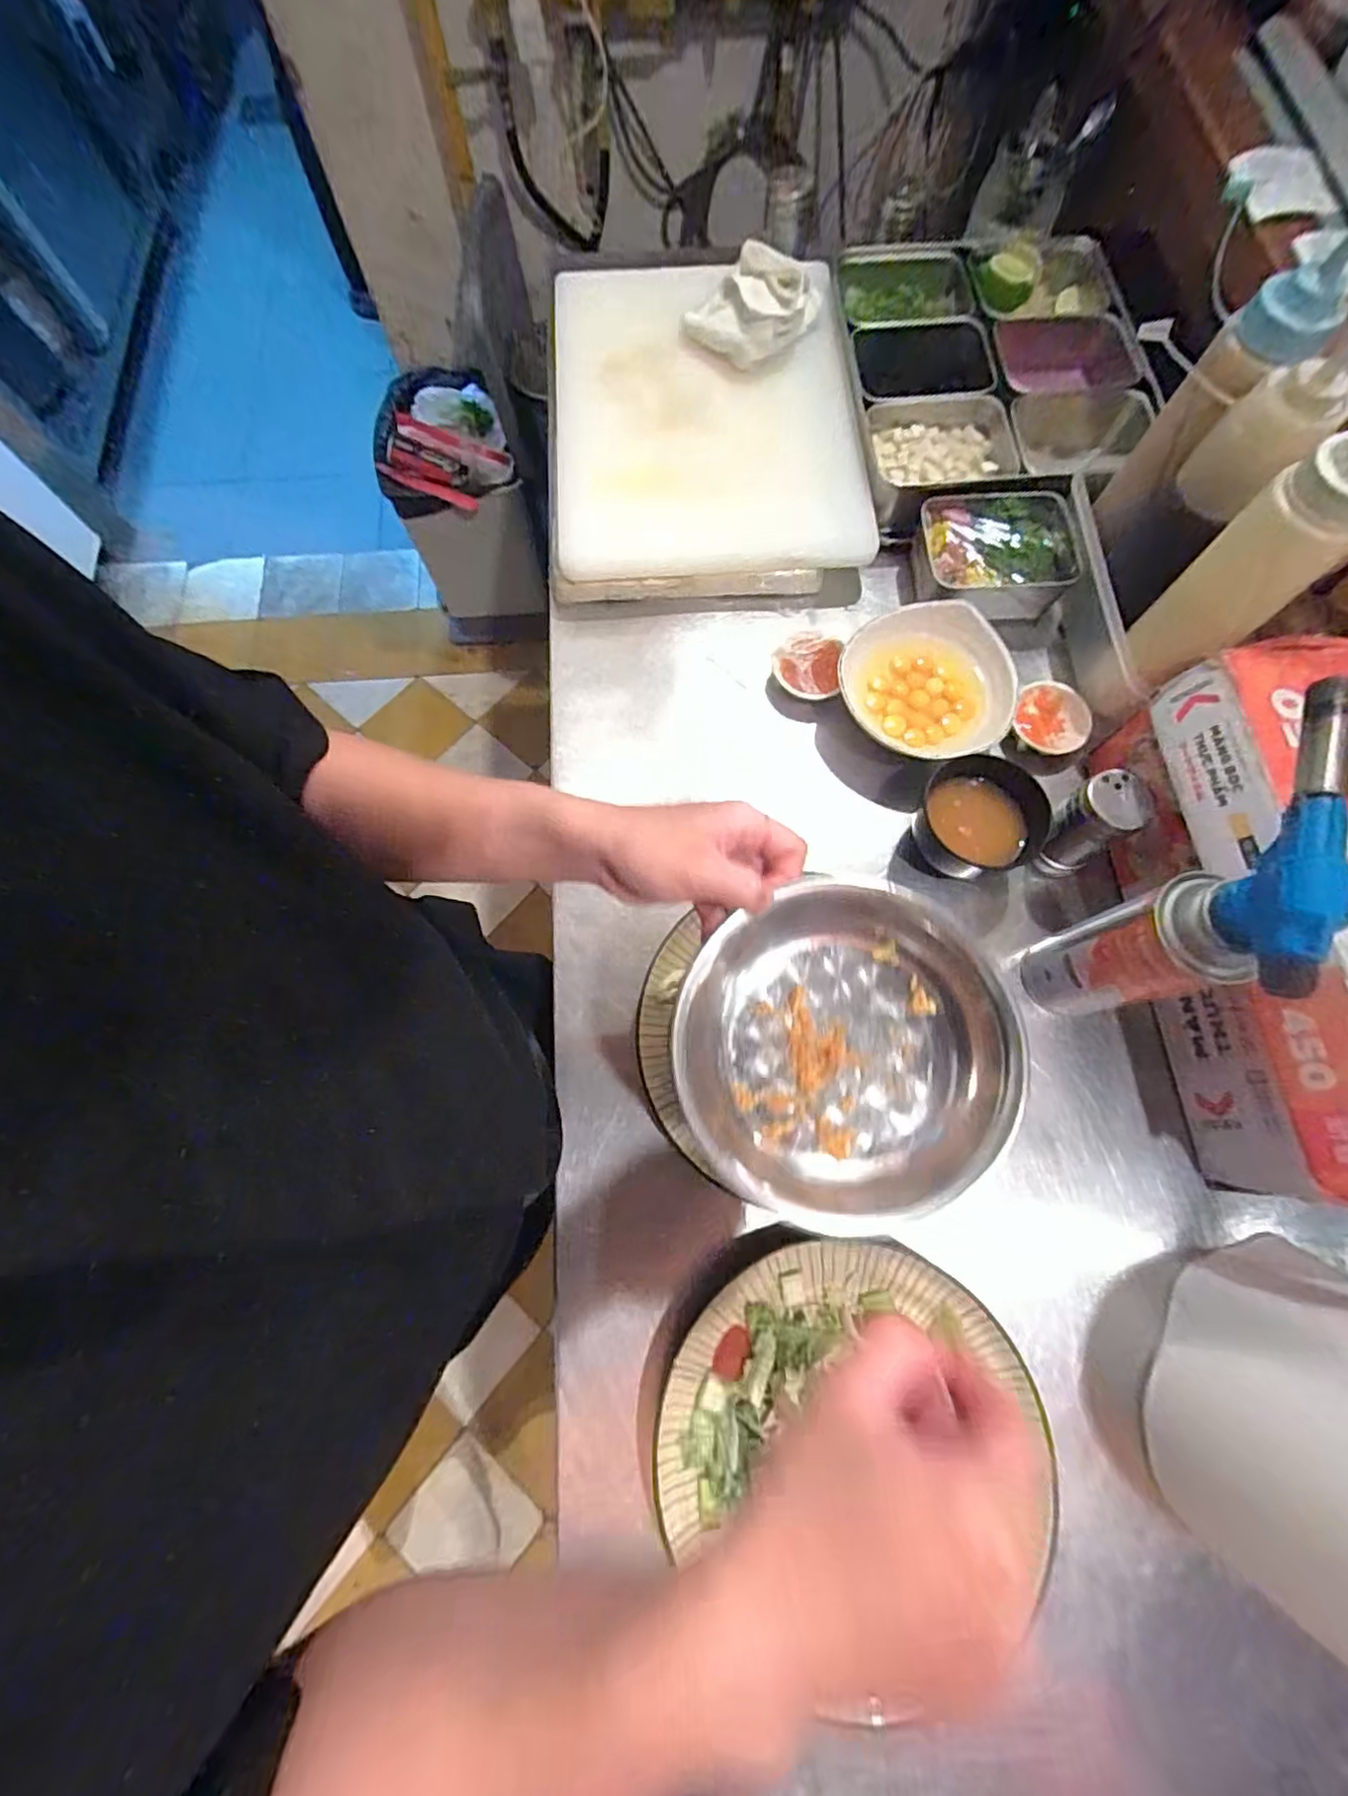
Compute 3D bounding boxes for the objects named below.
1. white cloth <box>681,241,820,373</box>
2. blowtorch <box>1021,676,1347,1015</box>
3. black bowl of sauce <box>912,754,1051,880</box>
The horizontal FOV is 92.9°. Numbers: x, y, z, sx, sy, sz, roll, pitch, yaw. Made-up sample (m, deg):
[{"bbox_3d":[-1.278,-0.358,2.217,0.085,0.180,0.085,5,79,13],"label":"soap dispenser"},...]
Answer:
[{"bbox_3d":[0.078,-0.588,0.636,0.131,0.048,0.093,7,73,3],"label":"white cloth"},{"bbox_3d":[0.329,-0.004,0.423,0.062,0.225,0.158,31,75,10],"label":"blowtorch"},{"bbox_3d":[0.251,-0.063,0.527,0.089,0.052,0.090,0,72,1],"label":"black bowl of sauce"}]

